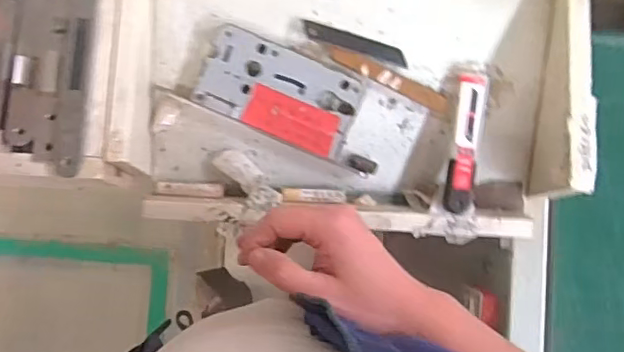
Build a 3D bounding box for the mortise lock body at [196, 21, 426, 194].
[{"bbox_3d":[0.004,-0.063,0.522,0.204,0.028,0.079,22,85,-12],"label":"mortise lock body"}]

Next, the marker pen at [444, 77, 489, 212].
[{"bbox_3d":[0.141,-0.031,0.529,0.026,0.020,0.126,6,85,-1],"label":"marker pen"}]

